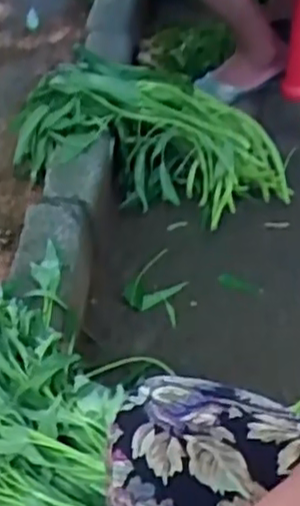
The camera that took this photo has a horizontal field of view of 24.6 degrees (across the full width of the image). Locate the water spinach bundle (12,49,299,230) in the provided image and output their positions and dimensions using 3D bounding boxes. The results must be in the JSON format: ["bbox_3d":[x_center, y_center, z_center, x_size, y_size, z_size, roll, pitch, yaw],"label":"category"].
[{"bbox_3d":[0.007,-0.184,1.180,0.459,0.212,0.211,14,44,-11],"label":"water spinach bundle"}]

